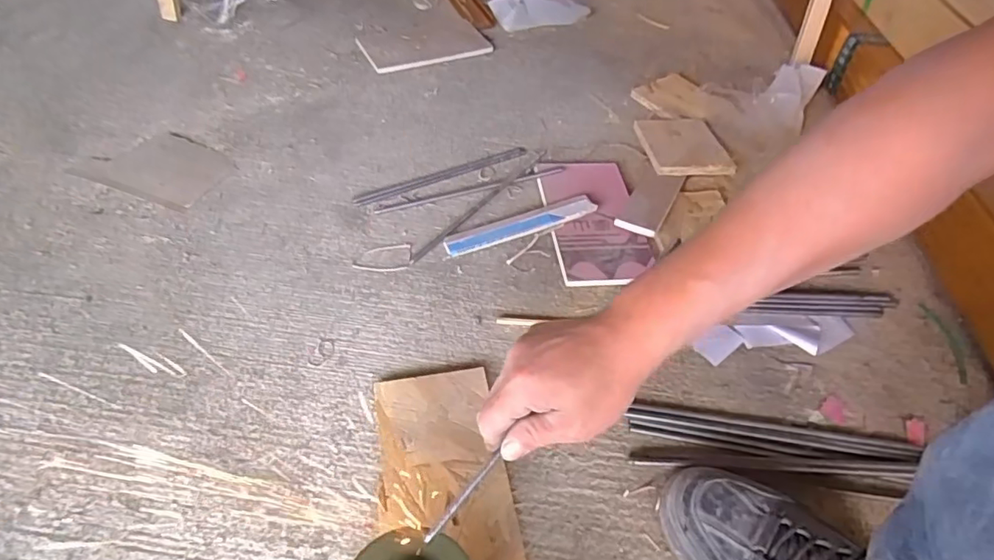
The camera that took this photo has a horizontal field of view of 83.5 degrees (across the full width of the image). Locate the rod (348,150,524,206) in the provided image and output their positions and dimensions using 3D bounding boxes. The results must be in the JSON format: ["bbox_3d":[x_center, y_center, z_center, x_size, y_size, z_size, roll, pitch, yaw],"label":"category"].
[{"bbox_3d":[-0.071,-0.146,0.773,0.261,0.004,0.025,-22,53,-22],"label":"rod"}]

